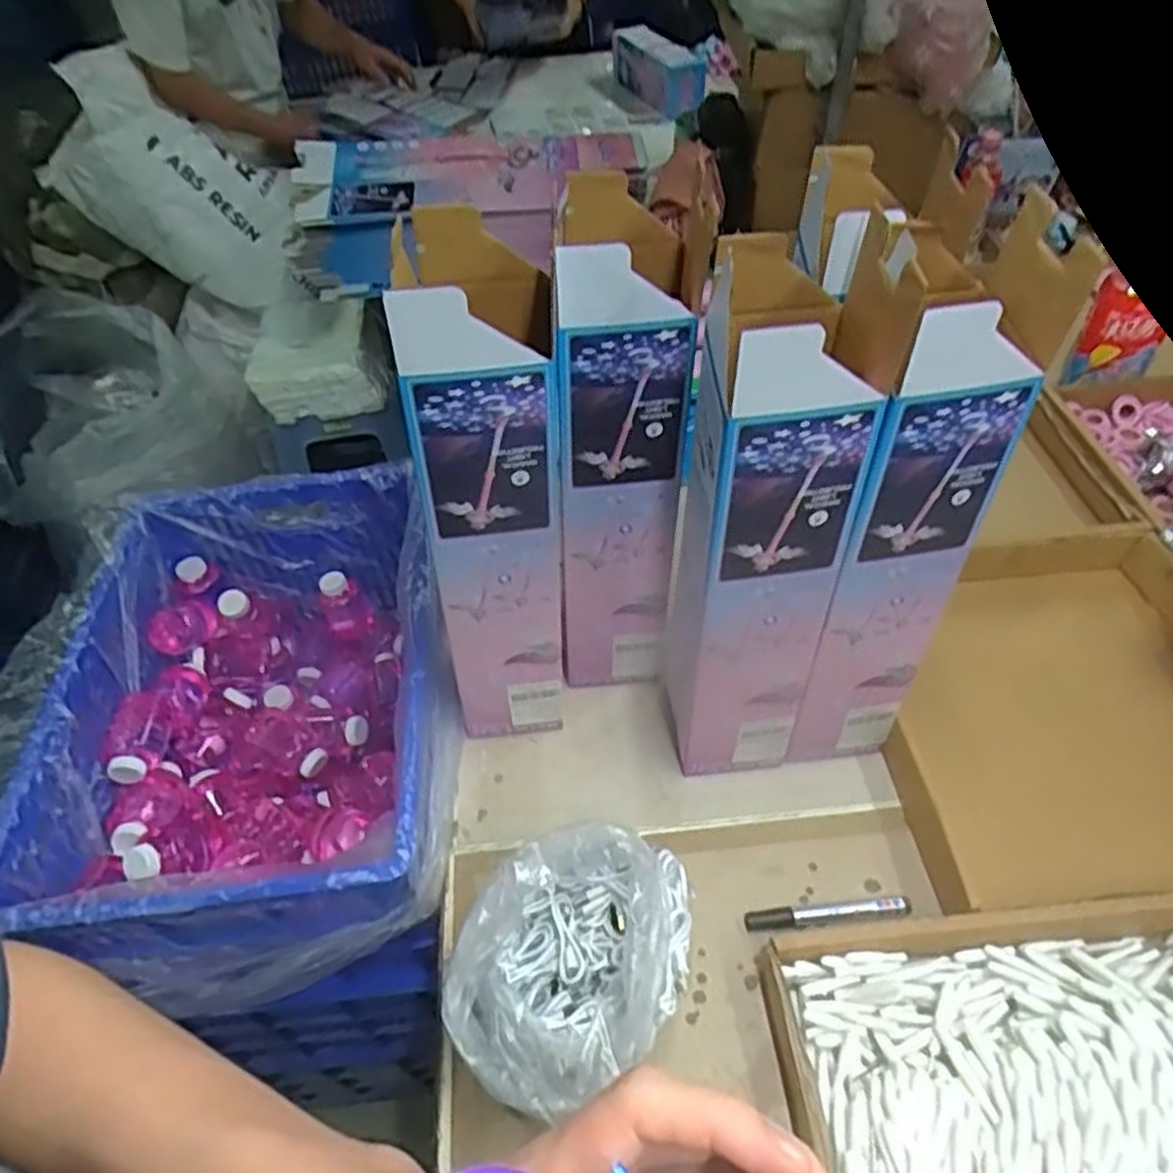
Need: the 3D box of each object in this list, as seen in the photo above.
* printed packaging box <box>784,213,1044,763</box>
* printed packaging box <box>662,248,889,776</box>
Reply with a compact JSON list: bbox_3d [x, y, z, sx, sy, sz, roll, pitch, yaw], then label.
[{"bbox_3d":[0.227,-0.041,0.615,0.102,0.442,0.128,-4,49,-1],"label":"printed packaging box"},{"bbox_3d":[0.127,-0.026,0.613,0.108,0.448,0.124,-7,49,-3],"label":"printed packaging box"}]

